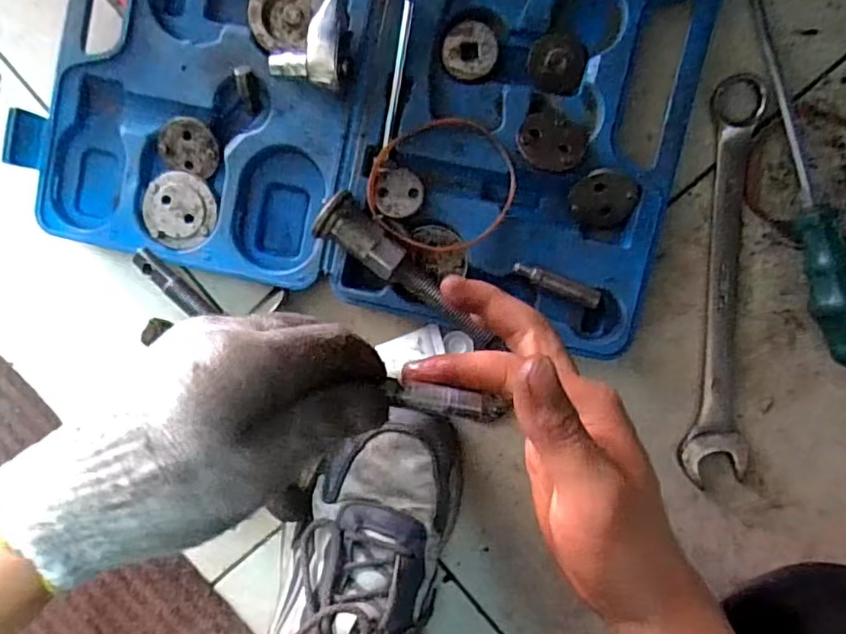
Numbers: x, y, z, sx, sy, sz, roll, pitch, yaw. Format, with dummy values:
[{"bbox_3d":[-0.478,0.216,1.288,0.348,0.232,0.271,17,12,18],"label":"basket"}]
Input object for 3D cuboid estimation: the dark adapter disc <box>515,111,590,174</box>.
[{"bbox_3d":[0.077,-0.103,0.367,0.041,0.008,0.037,19,70,6],"label":"dark adapter disc"}]

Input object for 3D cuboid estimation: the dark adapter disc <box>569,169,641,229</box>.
[{"bbox_3d":[0.110,-0.071,0.373,0.040,0.006,0.033,5,95,4],"label":"dark adapter disc"}]

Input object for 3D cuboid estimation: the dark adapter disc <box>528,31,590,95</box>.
[{"bbox_3d":[0.083,-0.156,0.379,0.035,0.004,0.034,0,94,5],"label":"dark adapter disc"}]

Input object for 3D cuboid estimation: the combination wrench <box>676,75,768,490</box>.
[{"bbox_3d":[0.190,-0.020,0.393,0.039,0.013,0.253,0,94,5],"label":"combination wrench"}]

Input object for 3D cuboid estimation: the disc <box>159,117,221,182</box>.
[{"bbox_3d":[-0.154,-0.112,0.405,0.039,0.005,0.036,15,115,-4],"label":"disc"}]

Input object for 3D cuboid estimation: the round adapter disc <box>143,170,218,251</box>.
[{"bbox_3d":[-0.162,-0.071,0.412,0.048,0.008,0.048,0,94,5],"label":"round adapter disc"}]

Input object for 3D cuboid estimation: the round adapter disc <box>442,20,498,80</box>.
[{"bbox_3d":[0.029,-0.166,0.380,0.033,0.004,0.035,0,94,5],"label":"round adapter disc"}]

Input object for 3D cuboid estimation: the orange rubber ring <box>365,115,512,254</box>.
[{"bbox_3d":[0.010,-0.080,0.376,0.086,0.018,0.083,0,94,5],"label":"orange rubber ring"}]

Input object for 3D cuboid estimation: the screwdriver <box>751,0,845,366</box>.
[{"bbox_3d":[0.232,-0.090,0.373,0.034,0.029,0.241,-17,93,6],"label":"screwdriver"}]

